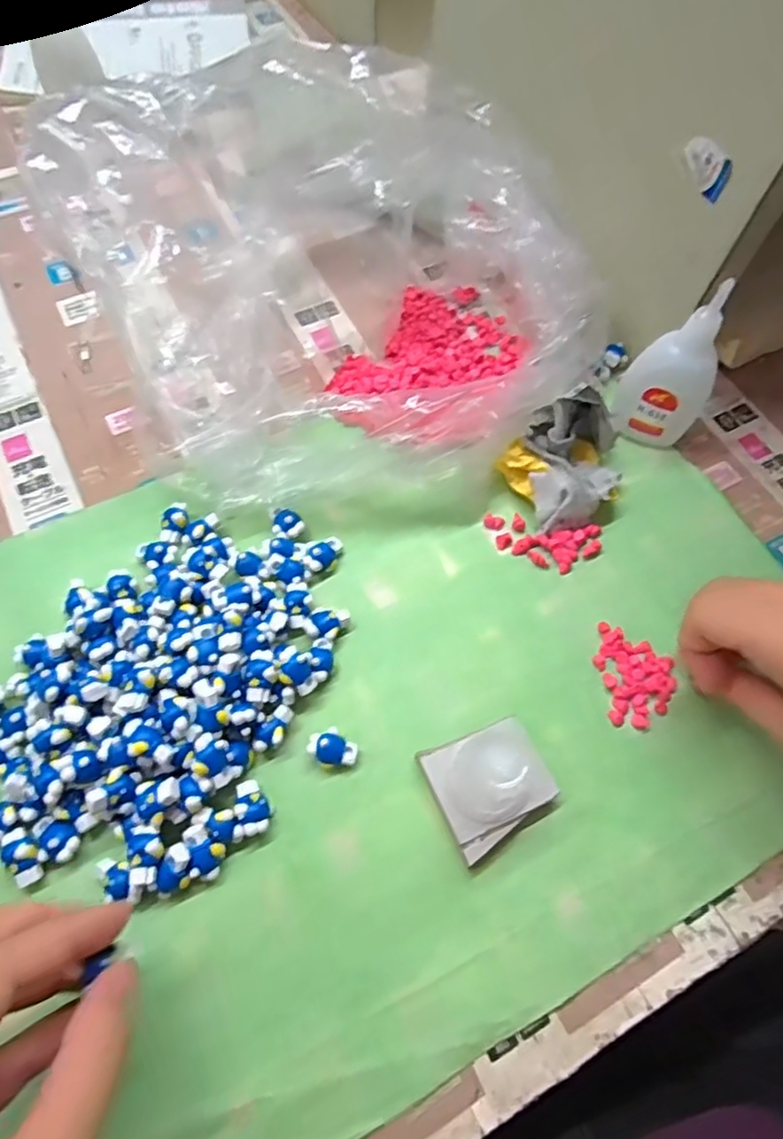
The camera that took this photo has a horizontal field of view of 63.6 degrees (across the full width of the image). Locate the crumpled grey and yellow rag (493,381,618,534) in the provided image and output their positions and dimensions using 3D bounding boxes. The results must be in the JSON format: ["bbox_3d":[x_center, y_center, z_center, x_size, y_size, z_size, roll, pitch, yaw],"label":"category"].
[{"bbox_3d":[0.098,-0.061,0.342,0.067,0.035,0.060,-28,68,-15],"label":"crumpled grey and yellow rag"}]

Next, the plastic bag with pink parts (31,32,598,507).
[{"bbox_3d":[-0.051,-0.185,0.375,0.261,0.075,0.332,-34,70,-17],"label":"plastic bag with pink parts"}]

